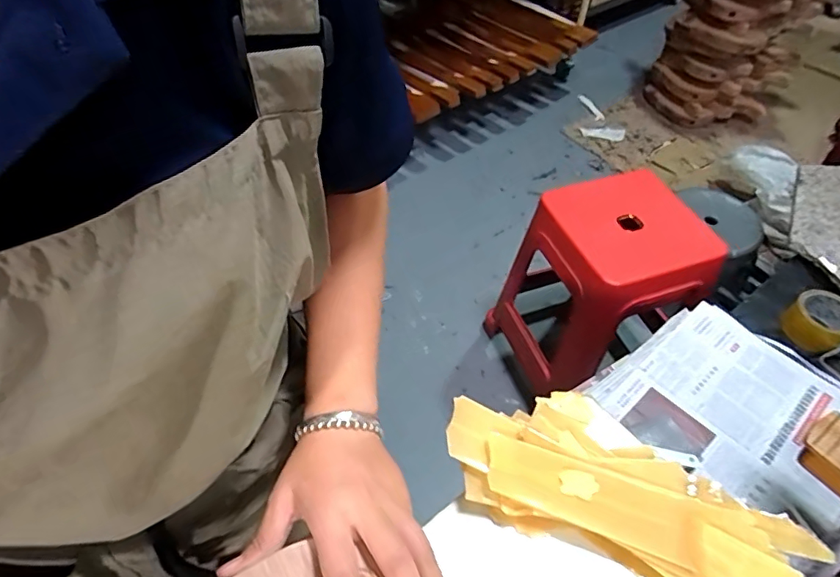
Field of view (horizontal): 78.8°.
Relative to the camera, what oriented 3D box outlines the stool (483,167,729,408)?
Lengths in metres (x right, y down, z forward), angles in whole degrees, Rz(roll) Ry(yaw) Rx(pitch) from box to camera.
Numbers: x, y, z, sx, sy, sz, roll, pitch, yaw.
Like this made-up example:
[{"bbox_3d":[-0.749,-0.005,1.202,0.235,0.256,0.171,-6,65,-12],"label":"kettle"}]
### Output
[{"bbox_3d":[0.379,0.026,1.154,0.314,0.485,0.369,-18,53,-14],"label":"stool"}]

